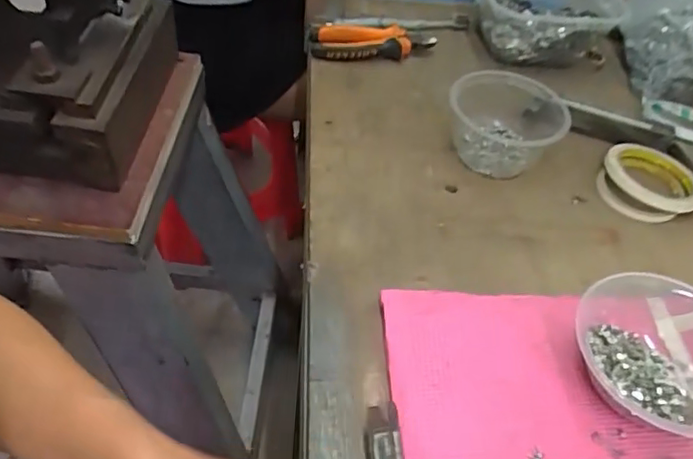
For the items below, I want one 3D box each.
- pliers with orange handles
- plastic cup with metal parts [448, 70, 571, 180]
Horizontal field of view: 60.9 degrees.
[{"bbox_3d":[0.032,-0.226,0.713,0.153,0.025,0.069,2,48,-2],"label":"pliers with orange handles"},{"bbox_3d":[0.165,-0.115,0.605,0.112,0.059,0.112,2,48,-2],"label":"plastic cup with metal parts"}]

